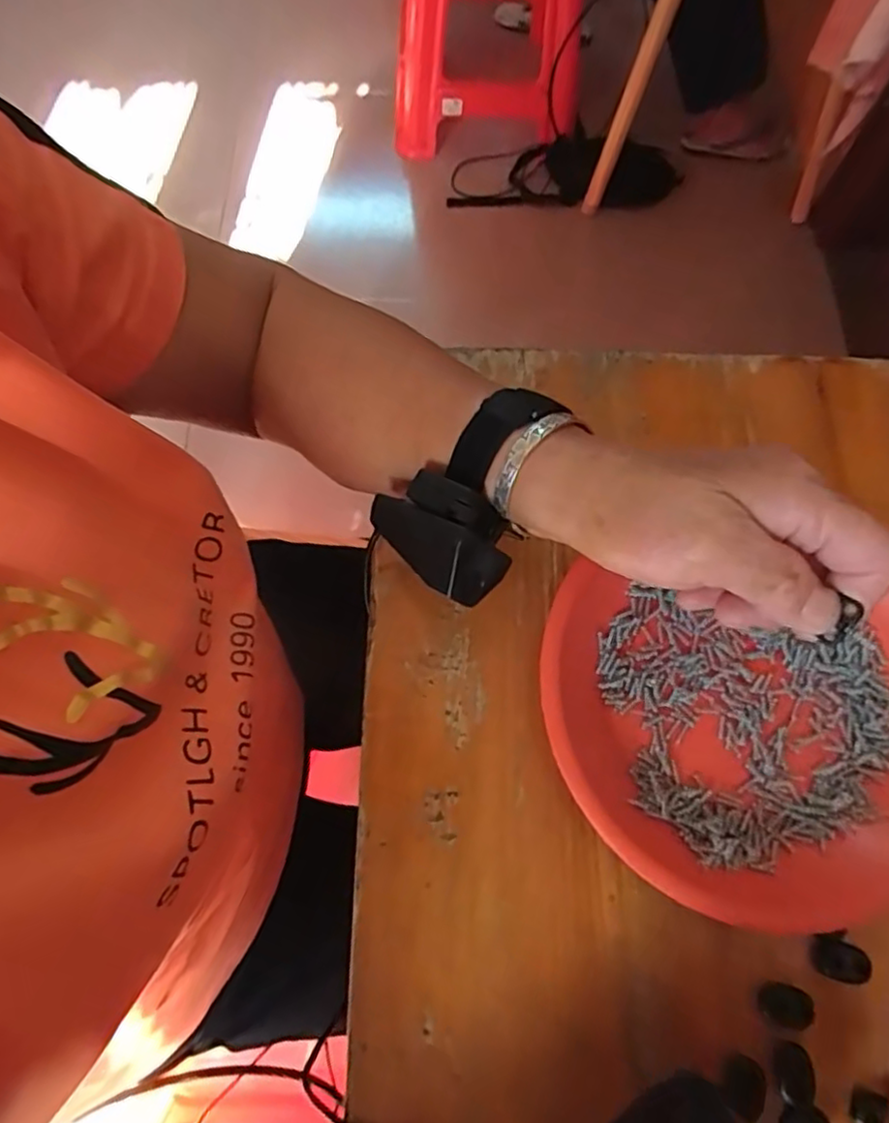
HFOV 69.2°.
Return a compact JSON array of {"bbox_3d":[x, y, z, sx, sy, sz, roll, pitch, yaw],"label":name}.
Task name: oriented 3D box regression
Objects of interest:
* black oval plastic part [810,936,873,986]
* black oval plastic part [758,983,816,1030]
[{"bbox_3d":[0.173,0.175,0.283,0.022,0.010,0.016,15,71,4],"label":"black oval plastic part"},{"bbox_3d":[0.146,0.190,0.275,0.019,0.010,0.016,22,72,7],"label":"black oval plastic part"}]

